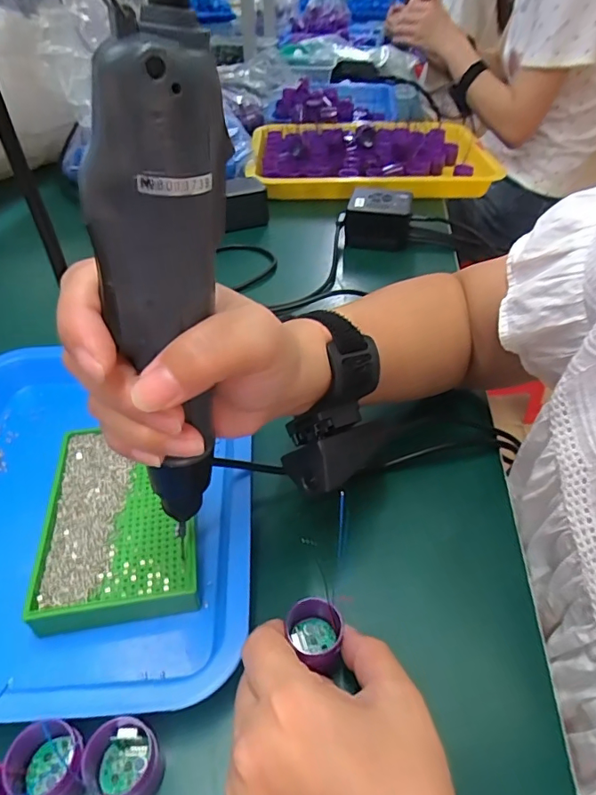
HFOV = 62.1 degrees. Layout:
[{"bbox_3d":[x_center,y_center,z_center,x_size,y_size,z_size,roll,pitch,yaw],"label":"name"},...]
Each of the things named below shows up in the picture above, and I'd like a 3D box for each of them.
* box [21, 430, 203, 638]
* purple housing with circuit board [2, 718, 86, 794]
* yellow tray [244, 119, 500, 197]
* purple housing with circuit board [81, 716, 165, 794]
[{"bbox_3d":[-0.113,0.077,0.320,0.087,0.025,0.136,-7,43,-10],"label":"box"},{"bbox_3d":[-0.111,0.165,0.222,0.027,0.035,0.029,1,43,-1],"label":"purple housing with circuit board"},{"bbox_3d":[0.113,-0.414,0.844,0.378,0.048,0.338,-4,43,-6],"label":"yellow tray"},{"bbox_3d":[-0.079,0.166,0.225,0.032,0.023,0.029,24,47,22],"label":"purple housing with circuit board"}]

